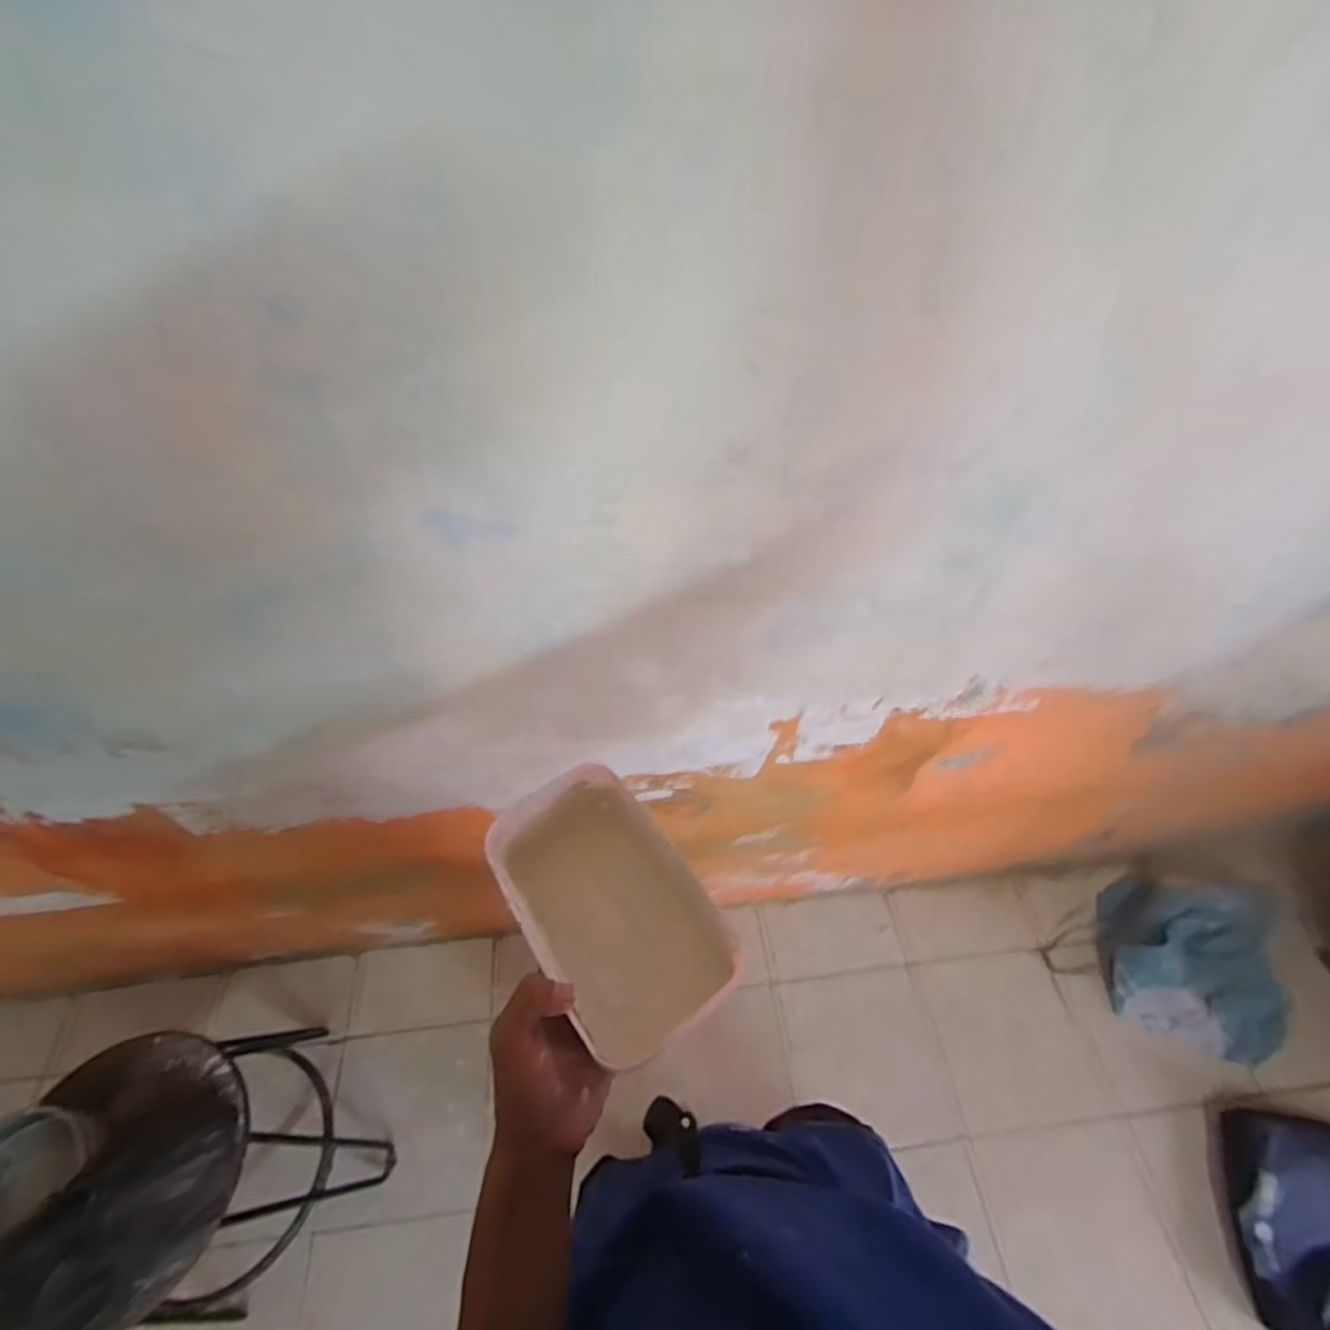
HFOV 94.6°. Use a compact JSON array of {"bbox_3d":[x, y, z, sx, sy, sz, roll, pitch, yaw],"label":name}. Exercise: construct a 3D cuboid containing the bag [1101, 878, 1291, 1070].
[{"bbox_3d":[1.152,0.642,1.344,0.346,0.127,0.343,13,56,13],"label":"bag"}]

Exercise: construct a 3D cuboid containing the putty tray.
[{"bbox_3d":[-0.036,0.171,0.439,0.114,0.076,0.179,-32,58,-18],"label":"putty tray"}]

